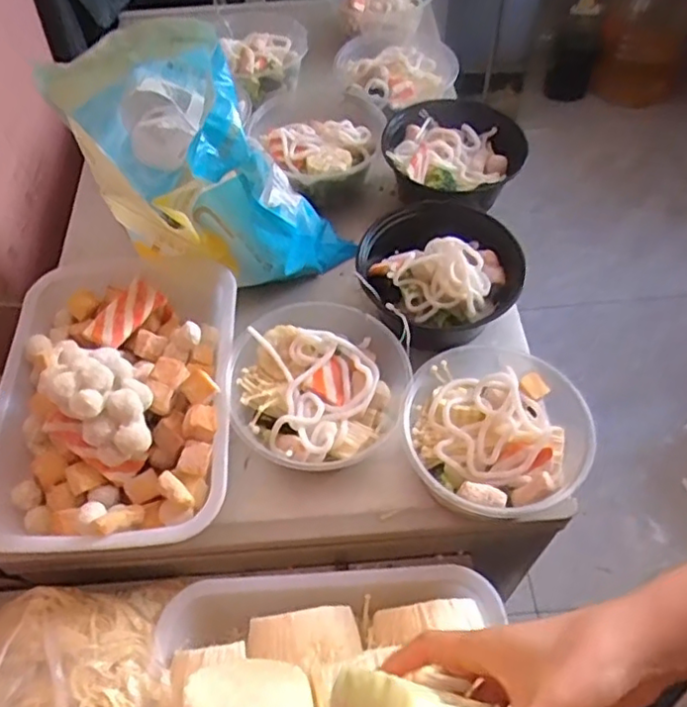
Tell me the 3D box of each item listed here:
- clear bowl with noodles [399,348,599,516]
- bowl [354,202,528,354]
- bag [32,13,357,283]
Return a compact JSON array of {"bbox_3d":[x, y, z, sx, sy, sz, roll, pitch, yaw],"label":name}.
[{"bbox_3d":[0.129,0.075,0.555,0.156,0.059,0.157,-1,56,2],"label":"clear bowl with noodles"},{"bbox_3d":[0.100,-0.091,0.674,0.161,0.084,0.164,-1,56,2],"label":"bowl"},{"bbox_3d":[-0.136,-0.195,0.642,0.217,0.255,0.194,-32,60,-18],"label":"bag"}]

